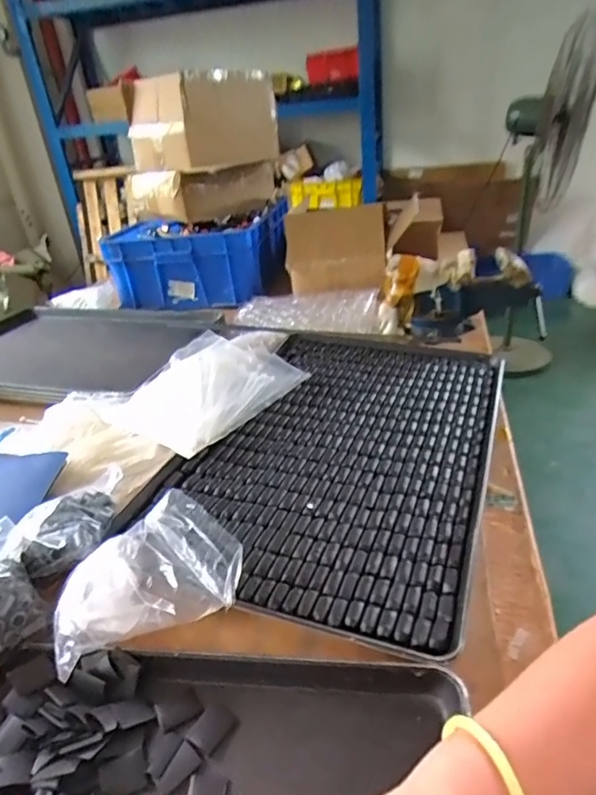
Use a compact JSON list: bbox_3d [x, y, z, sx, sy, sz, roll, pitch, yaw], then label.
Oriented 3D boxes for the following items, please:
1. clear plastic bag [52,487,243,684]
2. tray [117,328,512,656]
[{"bbox_3d":[-0.140,0.166,0.482,0.171,0.071,0.107,-16,30,-17],"label":"clear plastic bag"},{"bbox_3d":[0.060,0.047,0.715,0.389,0.029,0.619,7,31,22],"label":"tray"}]

